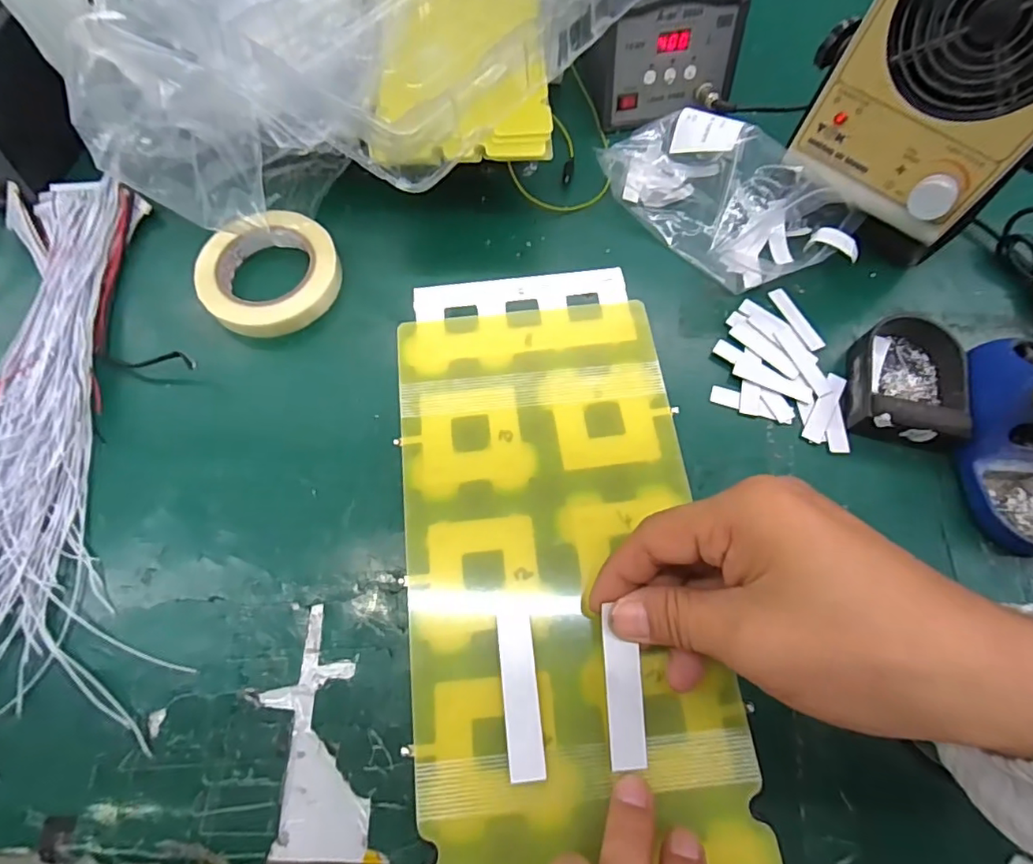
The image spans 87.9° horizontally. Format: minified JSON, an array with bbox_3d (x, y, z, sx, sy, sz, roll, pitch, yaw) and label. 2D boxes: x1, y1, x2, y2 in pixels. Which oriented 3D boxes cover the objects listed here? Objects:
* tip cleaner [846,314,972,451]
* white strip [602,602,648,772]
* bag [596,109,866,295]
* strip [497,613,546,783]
[{"bbox_3d":[0.307,-0.045,0.422,0.079,0.035,0.113,12,69,6],"label":"tip cleaner"},{"bbox_3d":[0.044,0.106,0.218,0.015,0.004,0.057,-4,82,-4],"label":"white strip"},{"bbox_3d":[0.186,-0.212,0.472,0.217,0.063,0.121,42,75,16],"label":"bag"},{"bbox_3d":[0.002,0.111,0.227,0.015,0.004,0.064,-6,70,-1],"label":"strip"}]

